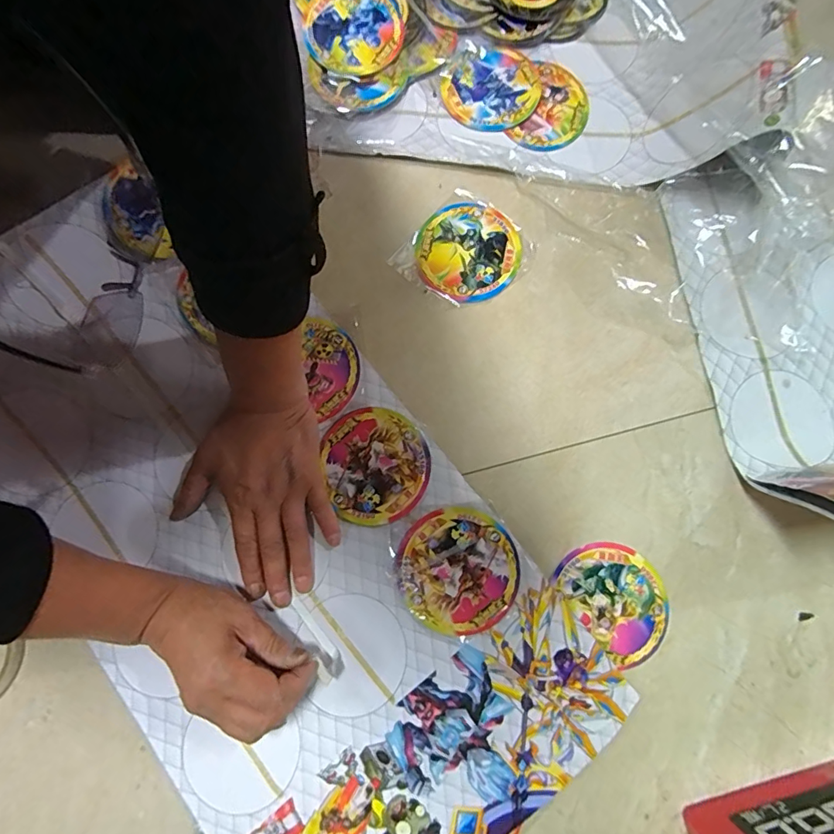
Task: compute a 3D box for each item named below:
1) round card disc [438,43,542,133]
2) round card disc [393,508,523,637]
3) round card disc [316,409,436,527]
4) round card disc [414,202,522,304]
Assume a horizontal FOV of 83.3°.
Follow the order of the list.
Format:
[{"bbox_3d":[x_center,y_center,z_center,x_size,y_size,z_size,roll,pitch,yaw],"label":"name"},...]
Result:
[{"bbox_3d":[0.073,-0.326,0.462,0.092,0.005,0.094,0,80,0],"label":"round card disc"},{"bbox_3d":[0.032,0.123,0.376,0.094,0.004,0.093,-1,79,5],"label":"round card disc"},{"bbox_3d":[-0.034,0.040,0.396,0.088,0.008,0.093,0,80,0],"label":"round card disc"},{"bbox_3d":[0.047,-0.154,0.435,0.093,0.004,0.097,0,80,0],"label":"round card disc"}]

